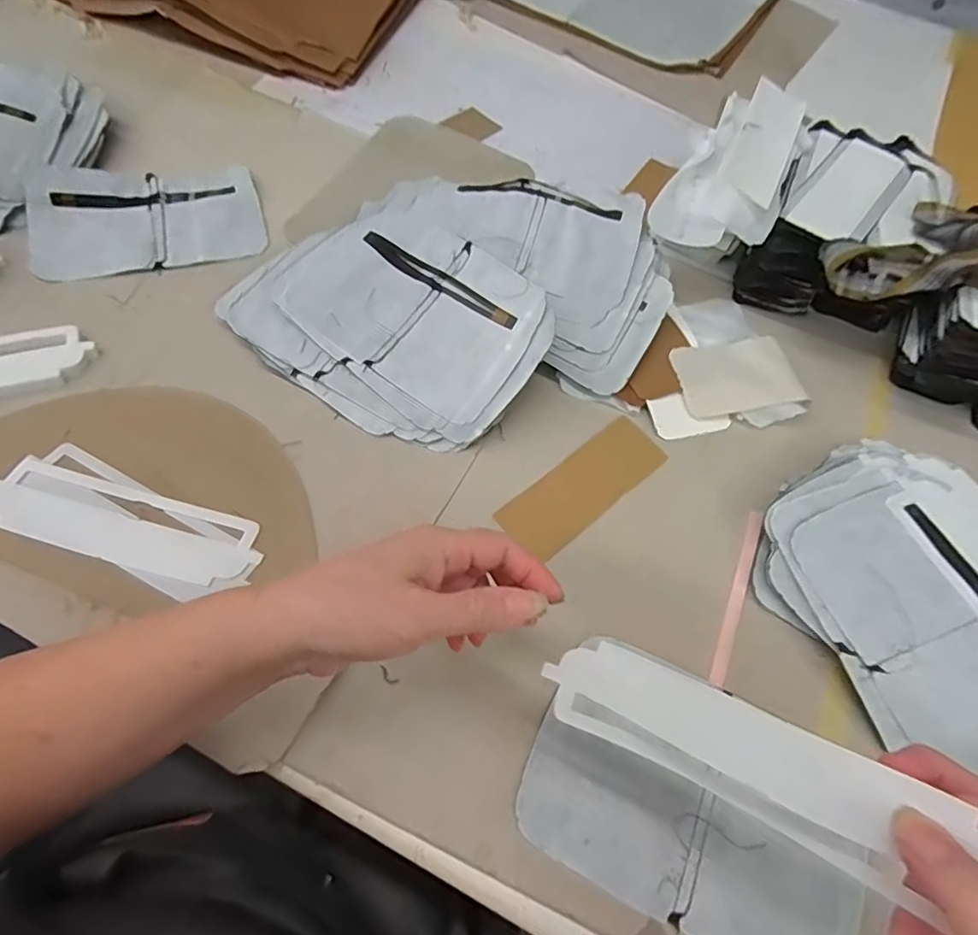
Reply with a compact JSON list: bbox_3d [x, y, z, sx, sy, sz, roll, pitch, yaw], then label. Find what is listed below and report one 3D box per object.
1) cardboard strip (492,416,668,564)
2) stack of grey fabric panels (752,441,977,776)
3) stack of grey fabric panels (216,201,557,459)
[{"bbox_3d":[0.075,0.014,0.439,0.144,0.004,0.052,-37,73,-21],"label":"cardboard strip"},{"bbox_3d":[0.306,0.094,0.388,0.185,0.052,0.232,-34,70,-20],"label":"stack of grey fabric panels"},{"bbox_3d":[-0.079,-0.131,0.463,0.252,0.055,0.187,36,65,13],"label":"stack of grey fabric panels"}]

